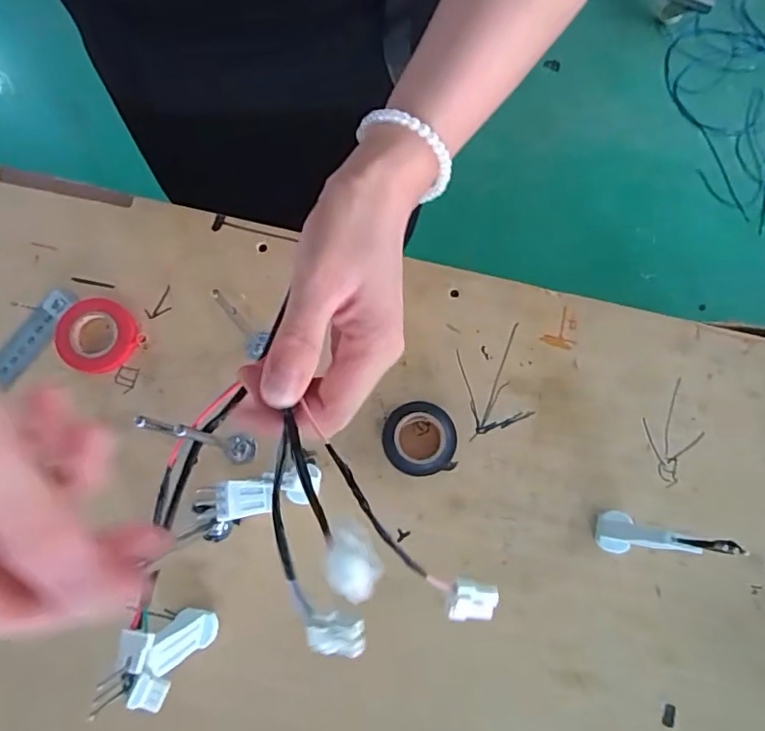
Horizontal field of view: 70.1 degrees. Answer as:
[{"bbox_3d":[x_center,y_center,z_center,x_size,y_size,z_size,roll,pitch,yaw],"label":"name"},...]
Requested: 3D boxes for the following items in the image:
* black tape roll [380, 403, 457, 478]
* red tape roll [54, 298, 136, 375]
[{"bbox_3d":[0.027,0.054,0.401,0.051,0.023,0.051,0,77,0],"label":"black tape roll"},{"bbox_3d":[-0.224,-0.023,0.425,0.060,0.012,0.058,0,77,0],"label":"red tape roll"}]

